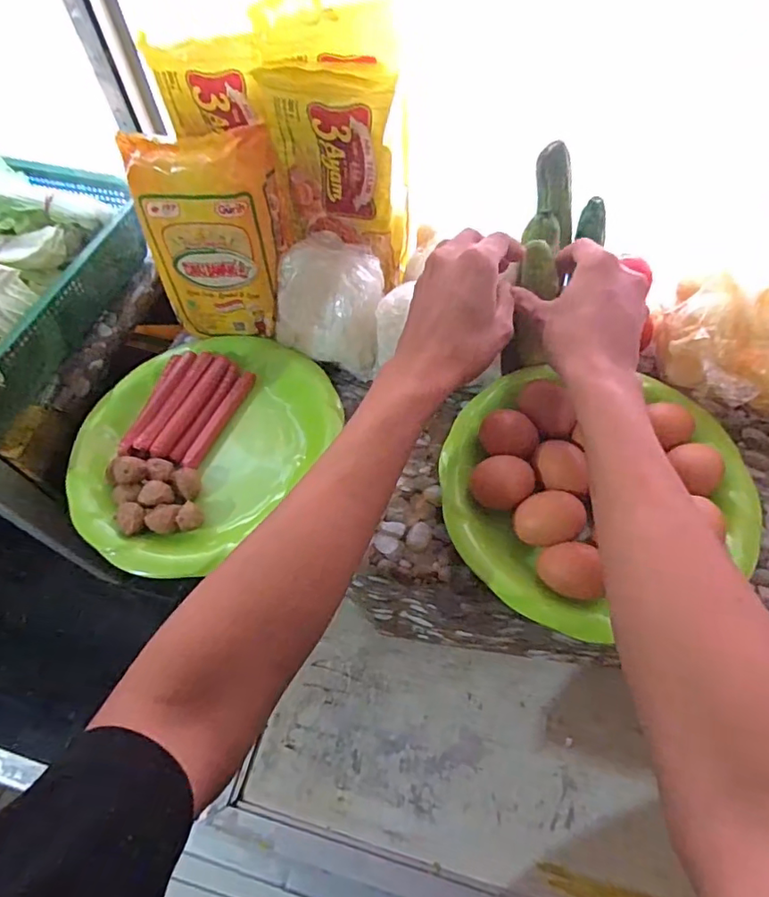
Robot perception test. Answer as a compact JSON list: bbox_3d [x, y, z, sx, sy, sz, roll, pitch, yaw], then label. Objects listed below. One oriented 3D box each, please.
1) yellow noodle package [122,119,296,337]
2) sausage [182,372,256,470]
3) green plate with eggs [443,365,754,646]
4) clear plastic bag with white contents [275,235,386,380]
[{"bbox_3d":[-0.154,-0.185,0.493,0.134,0.175,0.052,0,42,7],"label":"yellow noodle package"},{"bbox_3d":[-0.153,-0.028,0.502,0.016,0.011,0.111,19,64,12],"label":"sausage"},{"bbox_3d":[0.168,0.031,0.423,0.239,0.051,0.219,-1,62,2],"label":"green plate with eggs"},{"bbox_3d":[-0.049,-0.137,0.507,0.106,0.097,0.081,18,64,12],"label":"clear plastic bag with white contents"}]

